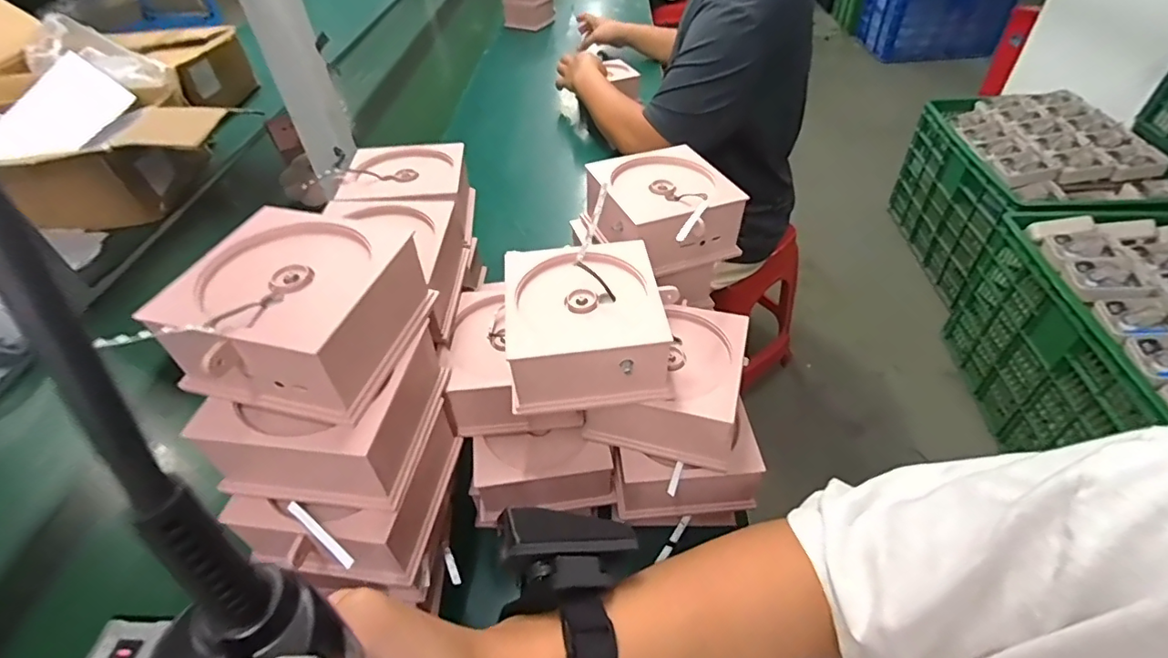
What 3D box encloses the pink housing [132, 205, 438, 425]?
[{"bbox_3d":[-0.161,-0.010,0.306,0.105,0.059,0.116,8,46,12],"label":"pink housing"}]

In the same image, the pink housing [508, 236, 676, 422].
[{"bbox_3d":[0.001,-0.005,0.373,0.103,0.061,0.101,-5,45,-1],"label":"pink housing"}]

